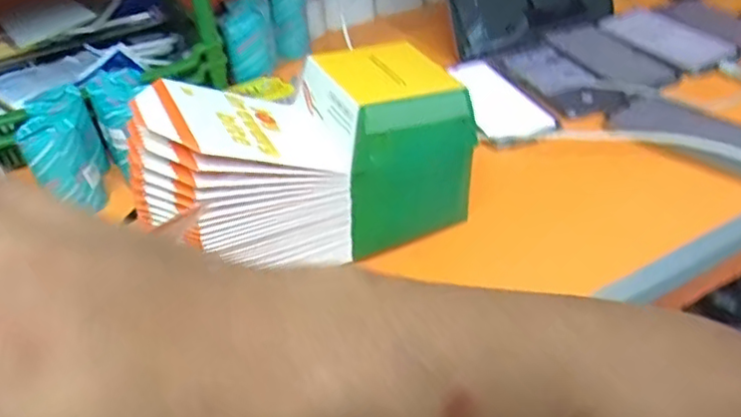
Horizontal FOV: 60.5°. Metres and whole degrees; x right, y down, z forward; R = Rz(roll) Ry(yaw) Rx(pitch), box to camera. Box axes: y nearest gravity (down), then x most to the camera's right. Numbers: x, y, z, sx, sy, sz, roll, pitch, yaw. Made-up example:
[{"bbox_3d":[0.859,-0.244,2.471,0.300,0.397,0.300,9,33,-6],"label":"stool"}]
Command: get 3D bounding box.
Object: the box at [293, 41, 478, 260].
[{"bbox_3d":[0.009,-0.048,0.501,0.108,0.127,0.113,-21,40,-22],"label":"box"}]

